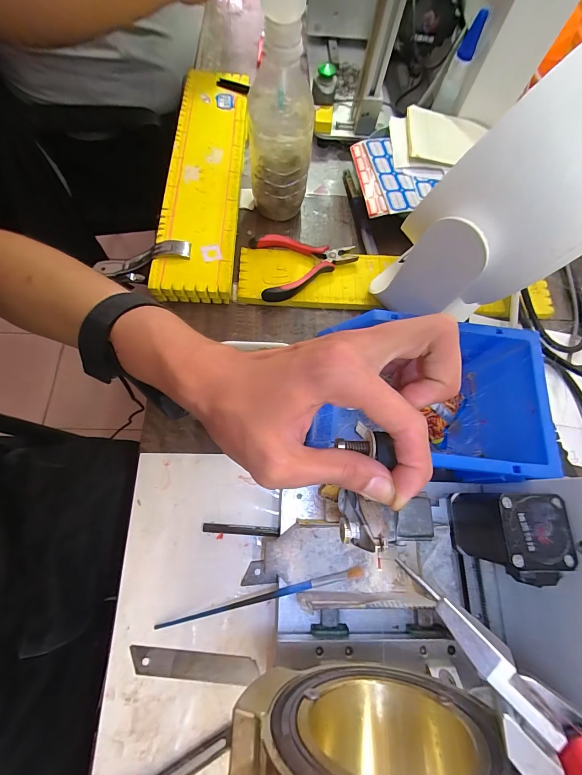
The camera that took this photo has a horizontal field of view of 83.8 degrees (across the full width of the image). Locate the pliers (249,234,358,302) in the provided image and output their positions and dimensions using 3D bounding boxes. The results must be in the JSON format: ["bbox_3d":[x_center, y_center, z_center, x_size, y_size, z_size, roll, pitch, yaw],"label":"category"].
[{"bbox_3d":[0.015,-0.127,0.343,0.111,0.017,0.072,-1,71,-4],"label":"pliers"}]

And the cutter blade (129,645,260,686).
[{"bbox_3d":[-0.073,0.211,0.246,0.095,0.004,0.018,7,71,-2],"label":"cutter blade"}]

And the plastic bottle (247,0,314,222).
[{"bbox_3d":[-0.008,-0.261,0.285,0.061,0.198,0.059,4,71,-3],"label":"plastic bottle"}]

